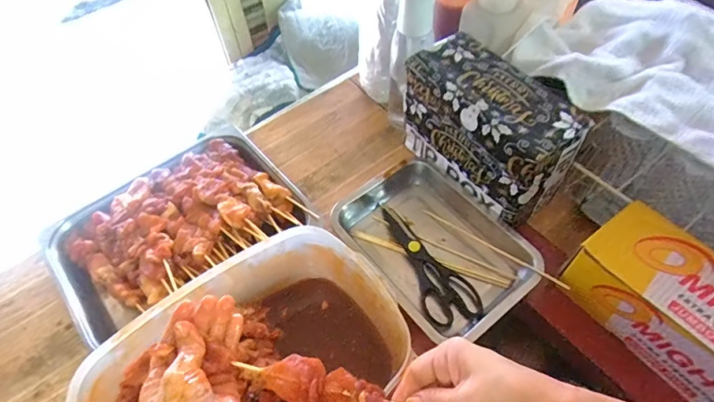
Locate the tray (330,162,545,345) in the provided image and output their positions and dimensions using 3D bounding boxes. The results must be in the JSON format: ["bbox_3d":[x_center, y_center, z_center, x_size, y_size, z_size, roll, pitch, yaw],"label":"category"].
[{"bbox_3d":[0.099,0.057,0.608,0.186,0.043,0.267,-34,61,-20],"label":"tray"}]

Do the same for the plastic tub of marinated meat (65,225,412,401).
[{"bbox_3d":[-0.113,0.181,0.464,0.306,0.119,0.199,-32,60,-20],"label":"plastic tub of marinated meat"}]

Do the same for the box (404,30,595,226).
[{"bbox_3d":[0.178,-0.105,0.616,0.106,0.142,0.240,-32,60,-19],"label":"box"}]

